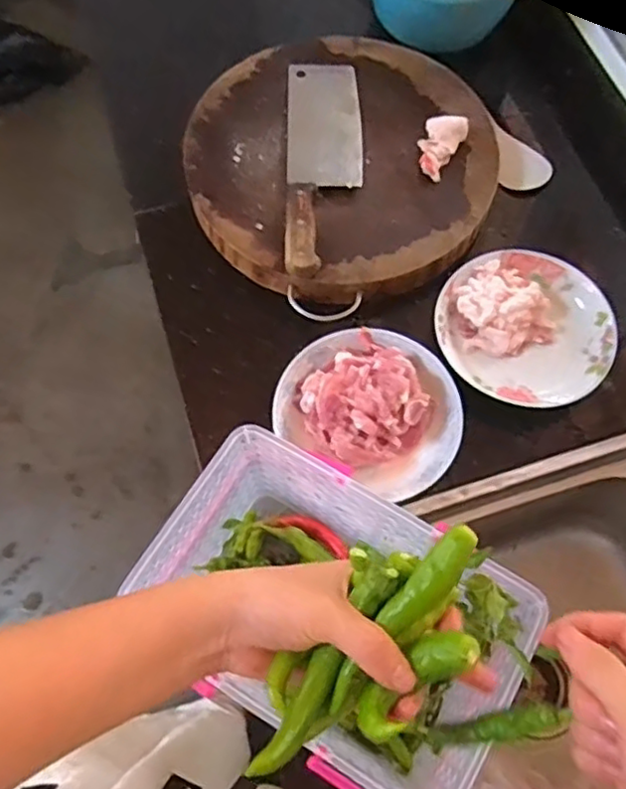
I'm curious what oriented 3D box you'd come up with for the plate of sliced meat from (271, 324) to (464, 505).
[{"bbox_3d":[0.054,0.013,0.634,0.176,0.061,0.169,29,70,12],"label":"plate of sliced meat"}]

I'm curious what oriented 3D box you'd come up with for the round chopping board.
[{"bbox_3d":[0.034,-0.271,0.750,0.335,0.049,0.346,0,67,1],"label":"round chopping board"}]

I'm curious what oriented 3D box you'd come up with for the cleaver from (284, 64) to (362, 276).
[{"bbox_3d":[0.011,-0.262,0.728,0.079,0.020,0.295,0,67,1],"label":"cleaver"}]

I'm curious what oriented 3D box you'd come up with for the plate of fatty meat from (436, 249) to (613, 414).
[{"bbox_3d":[0.217,-0.074,0.672,0.172,0.037,0.167,0,67,1],"label":"plate of fatty meat"}]

